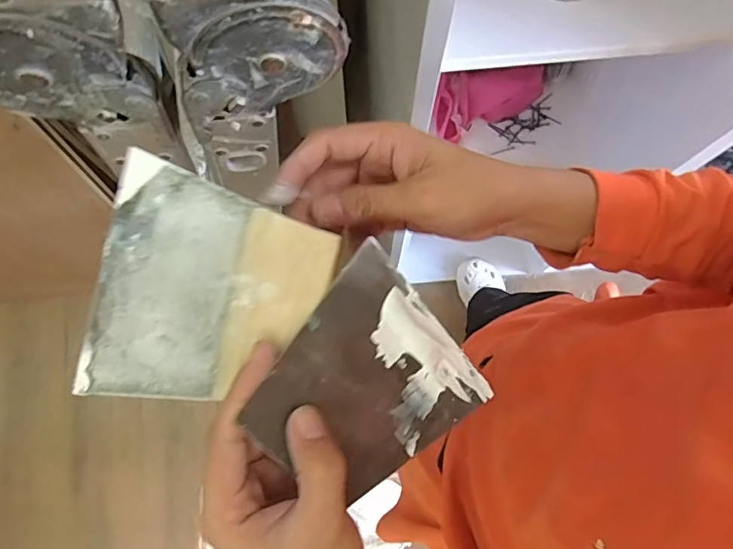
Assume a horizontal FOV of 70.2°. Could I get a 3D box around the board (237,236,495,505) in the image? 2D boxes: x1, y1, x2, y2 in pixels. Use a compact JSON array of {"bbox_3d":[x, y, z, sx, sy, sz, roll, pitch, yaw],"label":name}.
[{"bbox_3d":[0.001,0.055,0.248,0.096,0.005,0.102,-45,113,-12],"label":"board"}]

